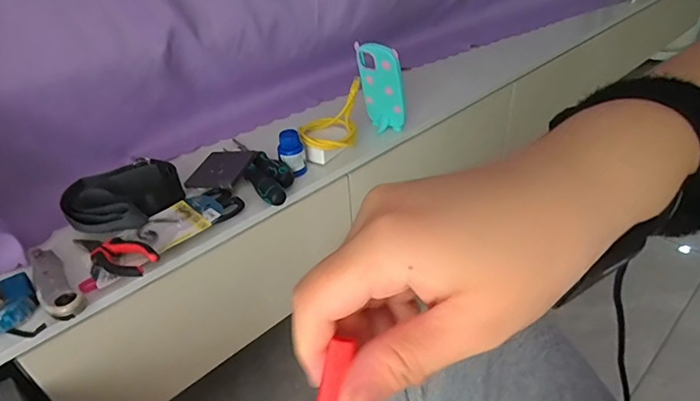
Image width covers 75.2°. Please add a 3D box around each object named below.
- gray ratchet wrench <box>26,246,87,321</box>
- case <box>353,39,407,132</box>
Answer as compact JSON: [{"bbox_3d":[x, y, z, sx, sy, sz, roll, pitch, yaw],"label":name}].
[{"bbox_3d":[-0.362,0.096,0.551,0.037,0.019,0.148,-32,44,-32],"label":"gray ratchet wrench"},{"bbox_3d":[0.057,-0.194,0.795,0.084,0.171,0.012,15,52,32],"label":"case"}]

